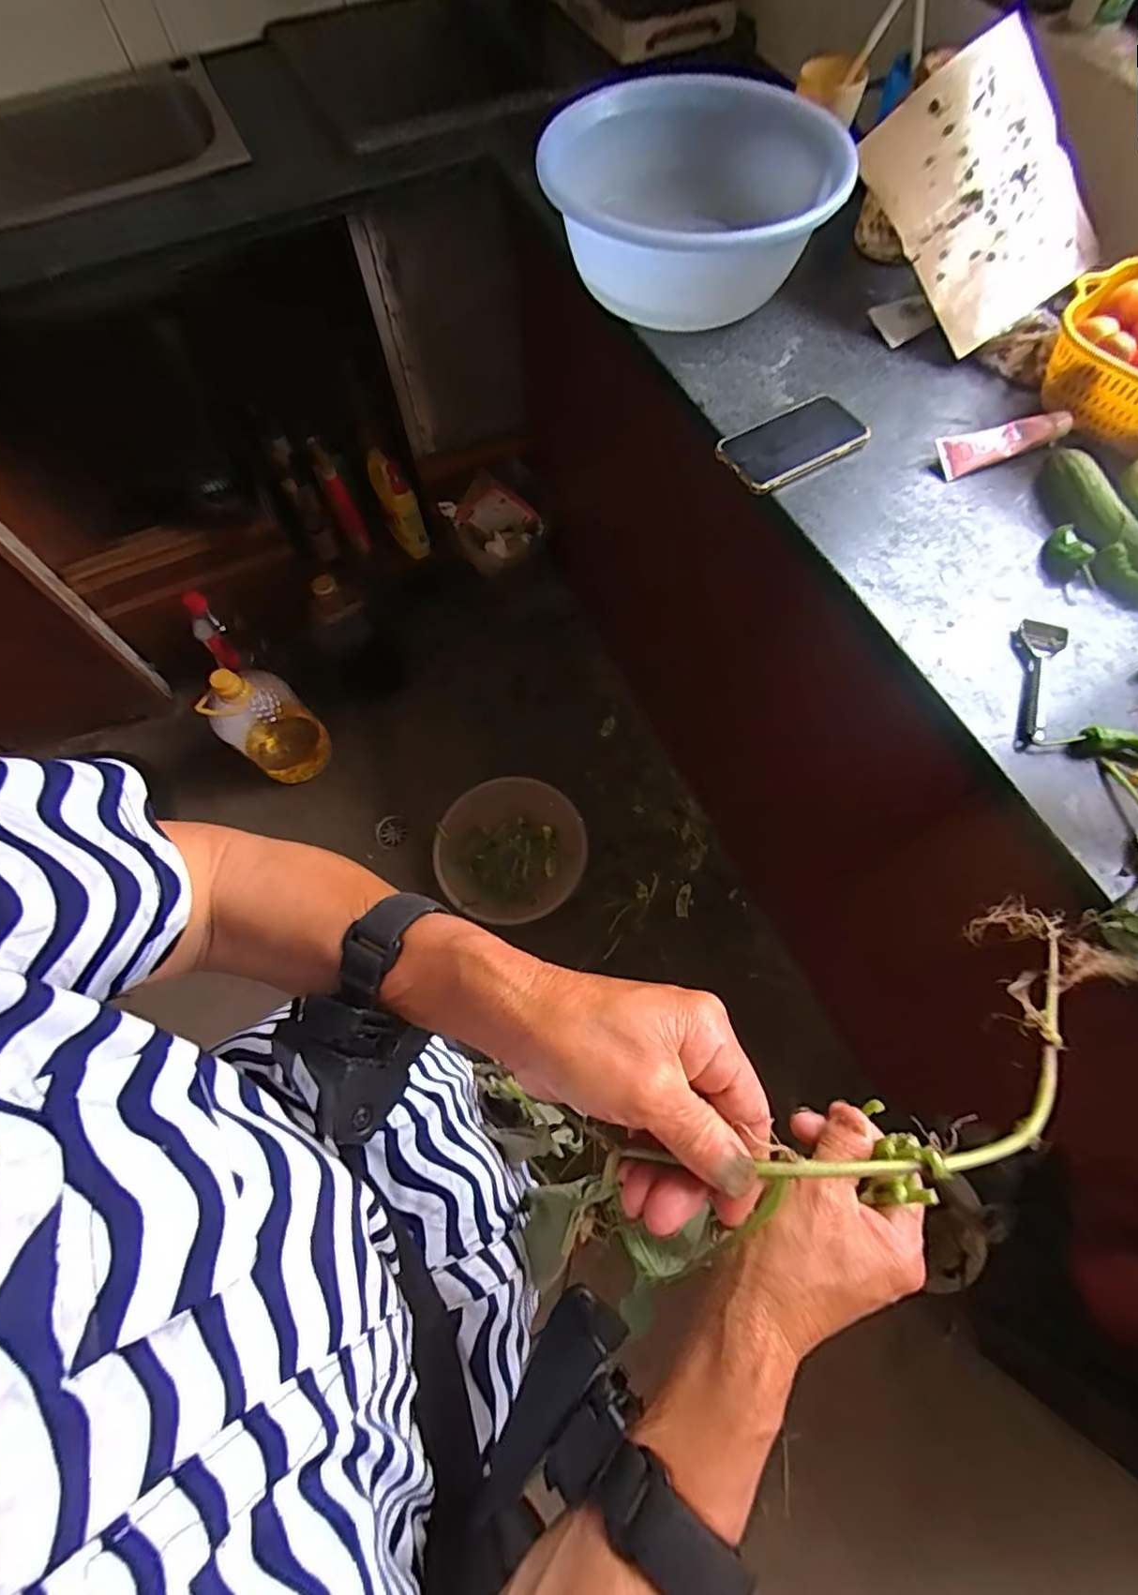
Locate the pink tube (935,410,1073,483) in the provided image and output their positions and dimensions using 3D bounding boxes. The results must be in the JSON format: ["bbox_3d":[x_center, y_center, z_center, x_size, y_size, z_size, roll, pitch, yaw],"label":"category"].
[{"bbox_3d":[0.444,-0.359,0.587,0.133,0.026,0.038,-13,68,-4],"label":"pink tube"}]

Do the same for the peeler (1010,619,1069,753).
[{"bbox_3d":[0.393,-0.100,0.492,0.039,0.009,0.127,25,71,11],"label":"peeler"}]

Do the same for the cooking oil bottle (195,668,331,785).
[{"bbox_3d":[-0.650,-0.161,1.281,0.159,0.346,0.159,42,75,16],"label":"cooking oil bottle"}]

